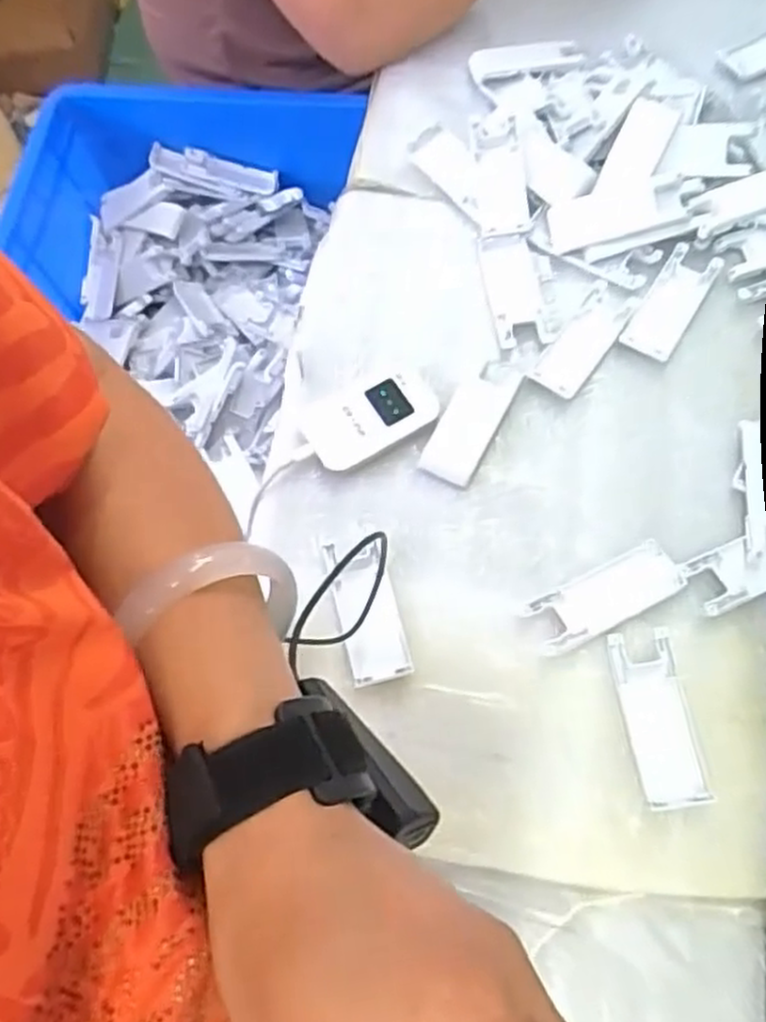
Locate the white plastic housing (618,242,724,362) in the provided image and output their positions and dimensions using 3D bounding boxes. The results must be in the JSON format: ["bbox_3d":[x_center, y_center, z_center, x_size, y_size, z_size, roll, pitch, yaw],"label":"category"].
[{"bbox_3d":[0.229,-0.166,0.594,0.040,0.006,0.110,30,72,14],"label":"white plastic housing"}]

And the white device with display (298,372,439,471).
[{"bbox_3d":[-0.009,-0.072,0.566,0.100,0.017,0.062,-23,68,-7],"label":"white device with display"}]

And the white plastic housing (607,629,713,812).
[{"bbox_3d":[0.170,0.128,0.466,0.039,0.007,0.105,-8,67,-1],"label":"white plastic housing"}]

